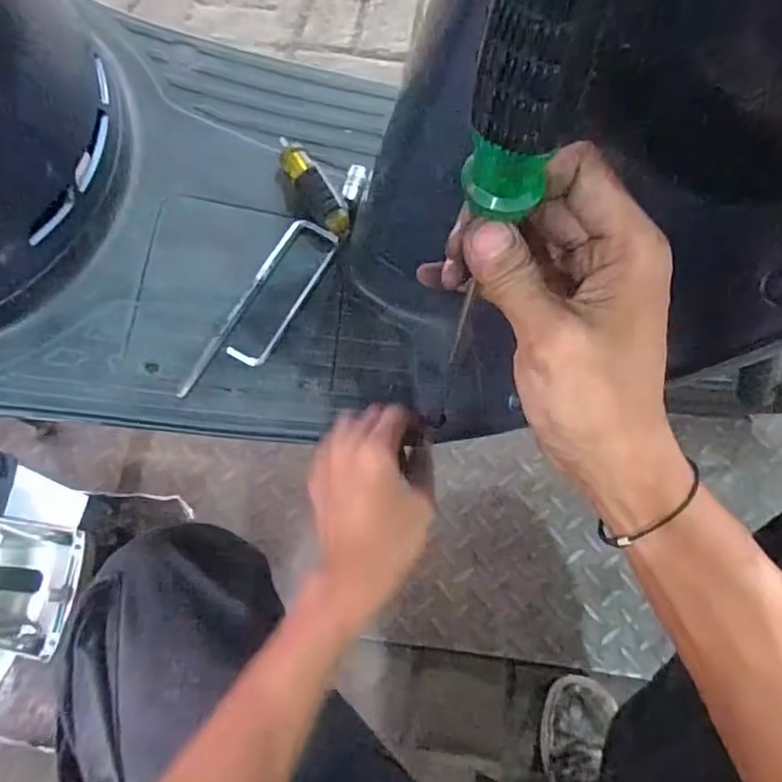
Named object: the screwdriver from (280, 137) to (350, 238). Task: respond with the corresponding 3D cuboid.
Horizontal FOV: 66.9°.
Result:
[{"bbox_3d":[-0.074,-0.192,0.550,0.027,0.022,0.108,-27,71,-12],"label":"screwdriver"}]

